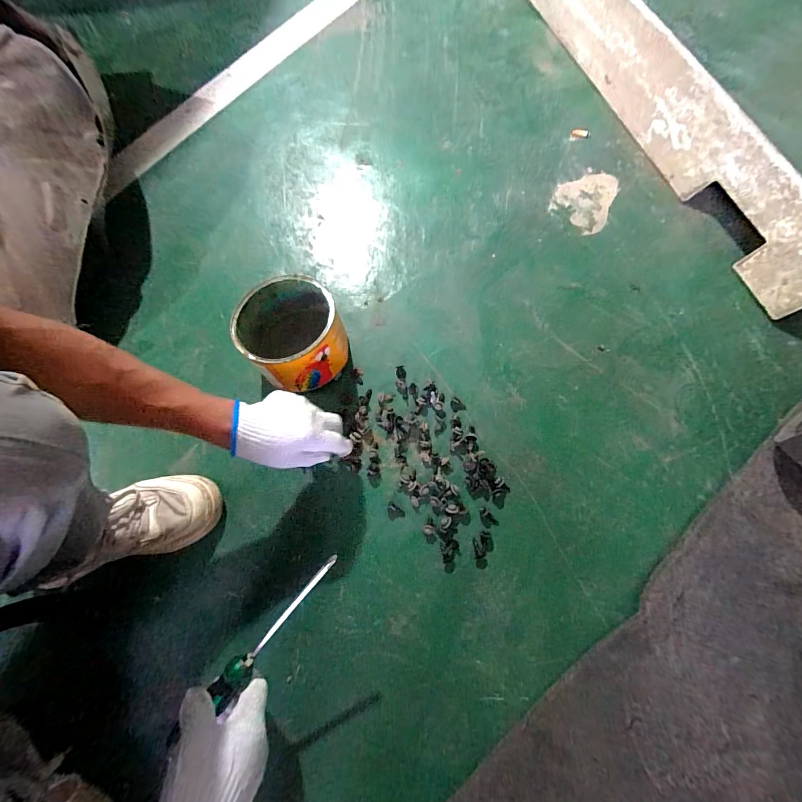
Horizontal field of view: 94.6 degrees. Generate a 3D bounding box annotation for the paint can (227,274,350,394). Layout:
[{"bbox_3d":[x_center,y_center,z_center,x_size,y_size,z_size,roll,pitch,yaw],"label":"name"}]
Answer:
[{"bbox_3d":[-0.169,-0.102,0.581,0.141,0.106,0.161,-27,71,-7],"label":"paint can"}]

